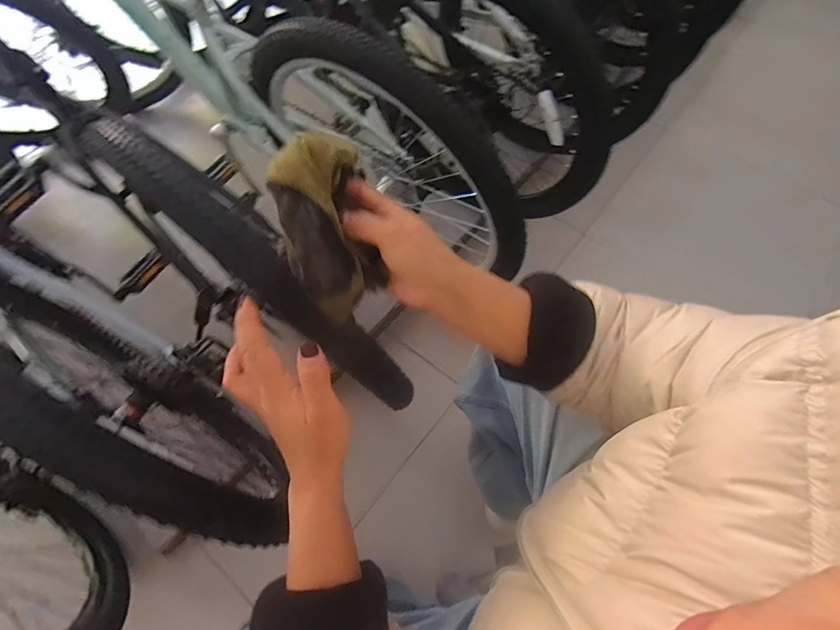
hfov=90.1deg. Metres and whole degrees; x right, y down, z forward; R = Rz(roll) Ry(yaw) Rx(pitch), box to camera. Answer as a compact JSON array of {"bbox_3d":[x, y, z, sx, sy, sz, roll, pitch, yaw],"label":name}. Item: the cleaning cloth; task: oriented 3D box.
[{"bbox_3d":[-0.075,-0.070,0.351,0.073,0.035,0.152,-13,106,-8],"label":"cleaning cloth"}]

